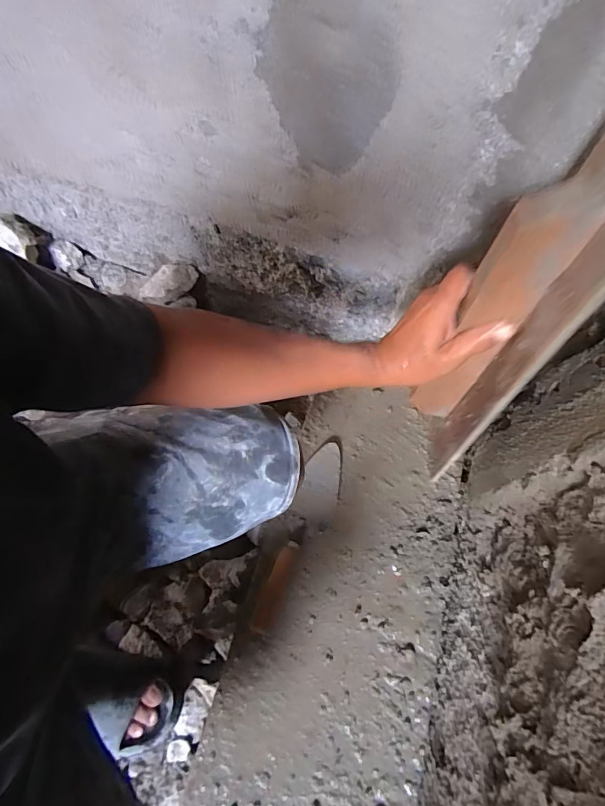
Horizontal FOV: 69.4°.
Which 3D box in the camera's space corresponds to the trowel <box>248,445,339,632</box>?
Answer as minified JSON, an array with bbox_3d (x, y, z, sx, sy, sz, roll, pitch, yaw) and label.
[{"bbox_3d":[-0.003,0.197,0.693,0.075,0.059,0.309,26,73,8],"label":"trowel"}]

